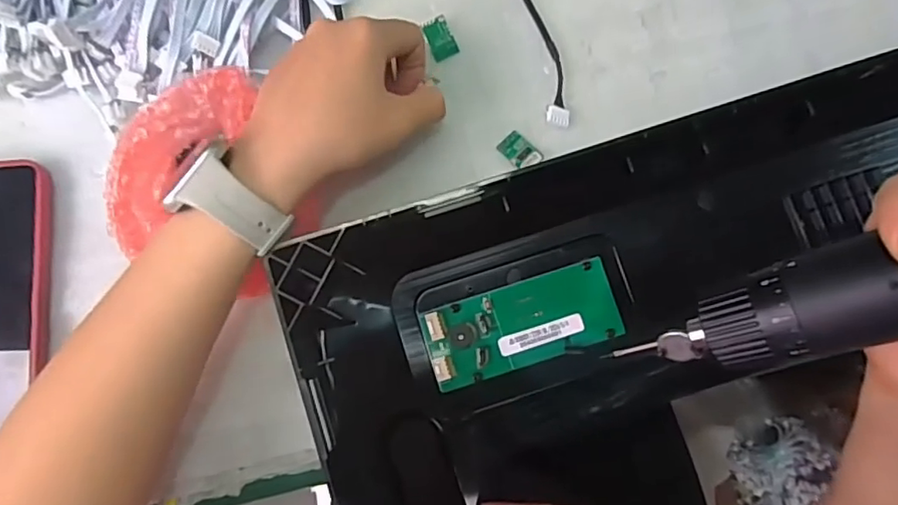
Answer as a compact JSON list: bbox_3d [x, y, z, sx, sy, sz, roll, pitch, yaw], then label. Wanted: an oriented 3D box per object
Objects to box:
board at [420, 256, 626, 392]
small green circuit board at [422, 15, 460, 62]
[{"bbox_3d":[0.042,0.041,0.337,0.108,0.010,0.045,-18,81,-3],"label":"board"},{"bbox_3d":[-0.005,-0.135,0.372,0.018,0.004,0.025,-26,100,-9],"label":"small green circuit board"}]

